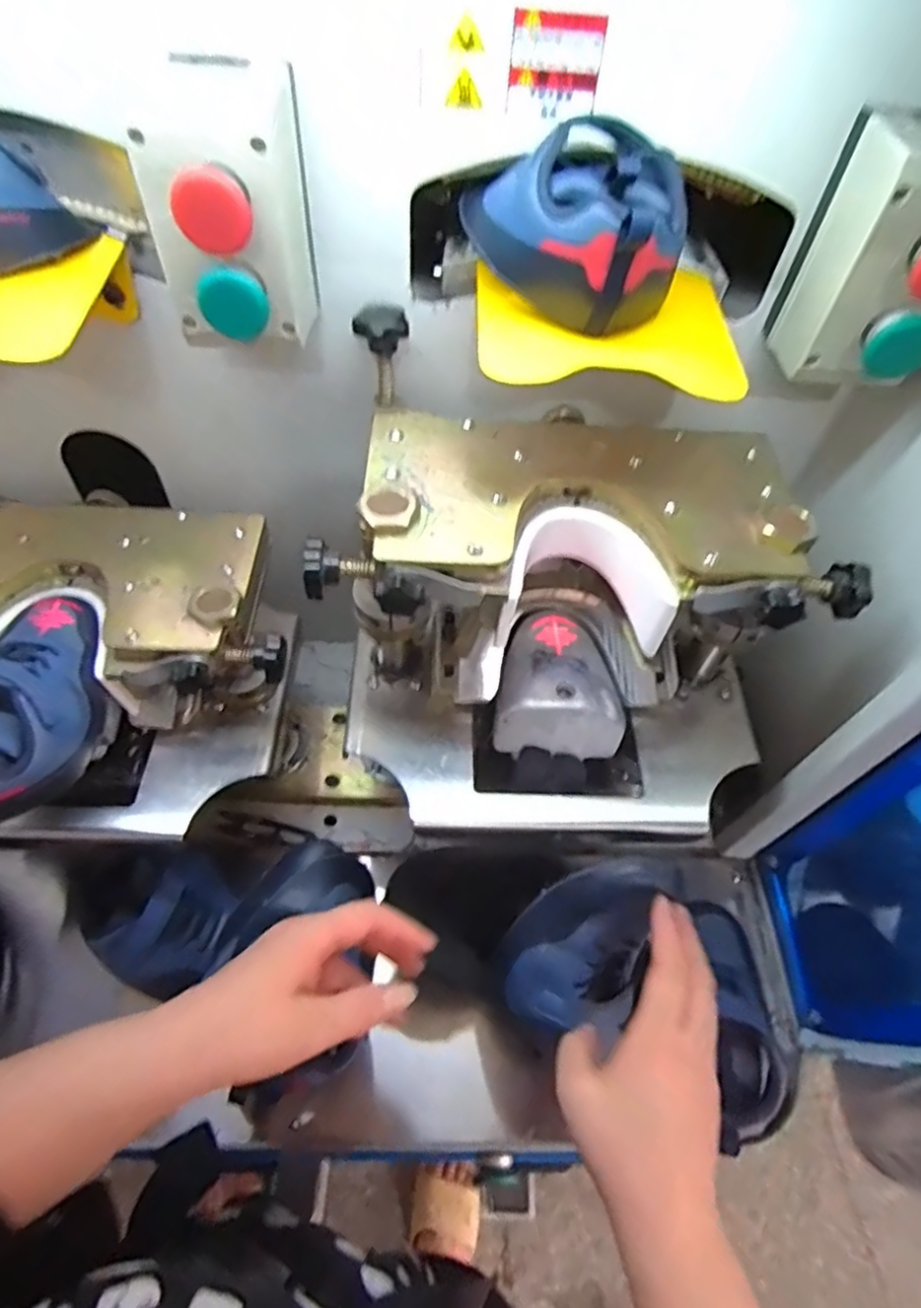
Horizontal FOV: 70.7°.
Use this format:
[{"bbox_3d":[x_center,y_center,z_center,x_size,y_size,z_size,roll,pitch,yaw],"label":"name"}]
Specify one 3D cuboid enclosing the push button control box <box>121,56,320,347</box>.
[{"bbox_3d":[-0.124,-0.233,0.352,0.086,0.117,0.079,-7,56,-9],"label":"push button control box"}]

